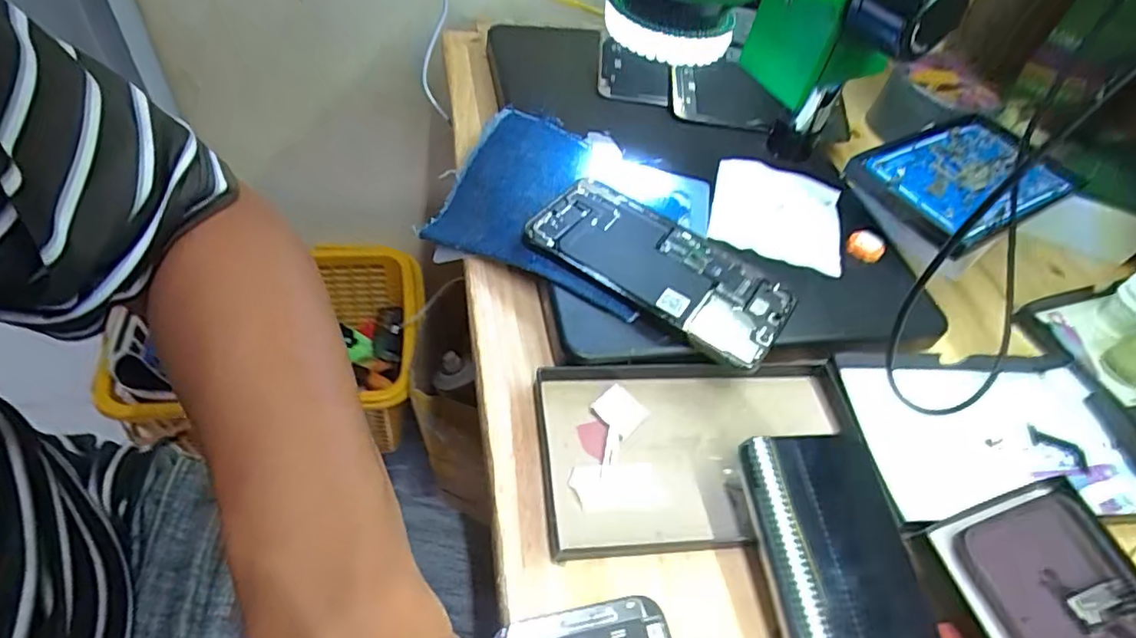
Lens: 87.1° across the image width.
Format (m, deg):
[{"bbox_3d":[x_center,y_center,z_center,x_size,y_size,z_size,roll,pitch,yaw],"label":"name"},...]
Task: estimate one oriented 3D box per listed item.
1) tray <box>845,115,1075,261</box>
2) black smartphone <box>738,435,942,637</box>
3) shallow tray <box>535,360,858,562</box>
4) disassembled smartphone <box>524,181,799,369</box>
[{"bbox_3d":[0.286,-0.103,0.428,0.144,0.030,0.094,-22,57,-25],"label":"tray"},{"bbox_3d":[0.124,0.119,0.265,0.068,0.015,0.138,-2,60,-9],"label":"black smartphone"},{"bbox_3d":[0.076,0.070,0.314,0.176,0.026,0.098,0,50,-10],"label":"shallow tray"},{"bbox_3d":[0.057,-0.033,0.362,0.157,0.007,0.076,36,58,15],"label":"disassembled smartphone"}]

